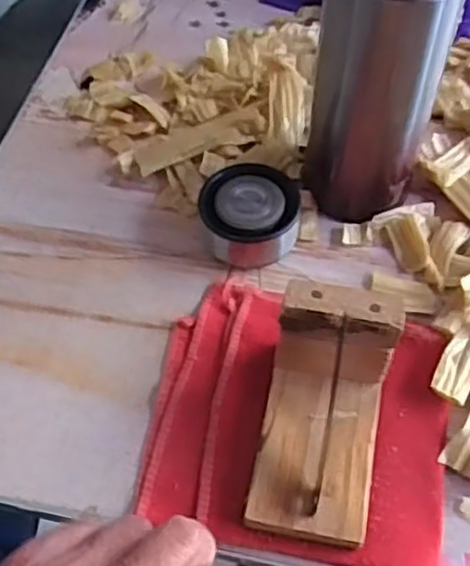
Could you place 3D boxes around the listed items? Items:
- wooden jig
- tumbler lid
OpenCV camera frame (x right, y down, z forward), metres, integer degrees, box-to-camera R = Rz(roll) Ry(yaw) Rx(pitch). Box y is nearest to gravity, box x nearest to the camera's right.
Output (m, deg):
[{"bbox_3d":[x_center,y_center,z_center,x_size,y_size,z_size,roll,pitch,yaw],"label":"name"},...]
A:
[{"bbox_3d":[0.045,0.068,0.371,0.060,0.081,0.105,10,55,7],"label":"wooden jig"},{"bbox_3d":[0.009,-0.041,0.471,0.061,0.040,0.063,-10,55,-8],"label":"tumbler lid"}]

